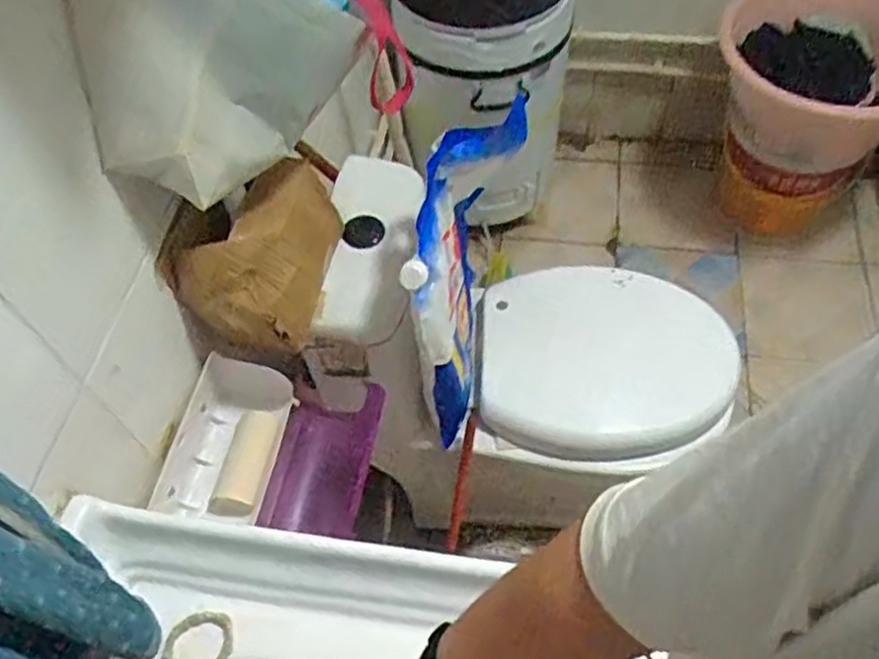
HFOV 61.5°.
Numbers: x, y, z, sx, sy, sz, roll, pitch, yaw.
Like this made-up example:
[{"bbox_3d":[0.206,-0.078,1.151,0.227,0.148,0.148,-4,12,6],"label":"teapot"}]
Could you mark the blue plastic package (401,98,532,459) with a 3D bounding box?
[{"bbox_3d":[0.033,-0.073,1.046,0.082,0.444,0.316,17,59,14],"label":"blue plastic package"}]

